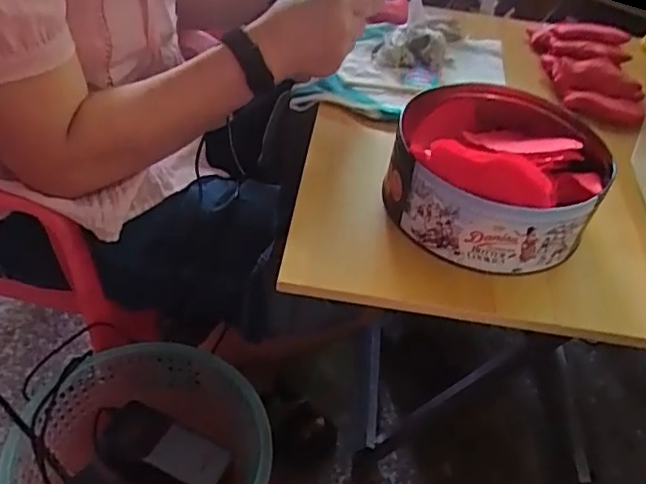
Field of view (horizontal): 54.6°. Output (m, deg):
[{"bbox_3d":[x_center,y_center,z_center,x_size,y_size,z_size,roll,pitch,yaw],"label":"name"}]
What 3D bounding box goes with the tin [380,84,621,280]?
[{"bbox_3d":[0.154,-0.069,0.557,0.179,0.113,0.174,14,44,8],"label":"tin"}]

